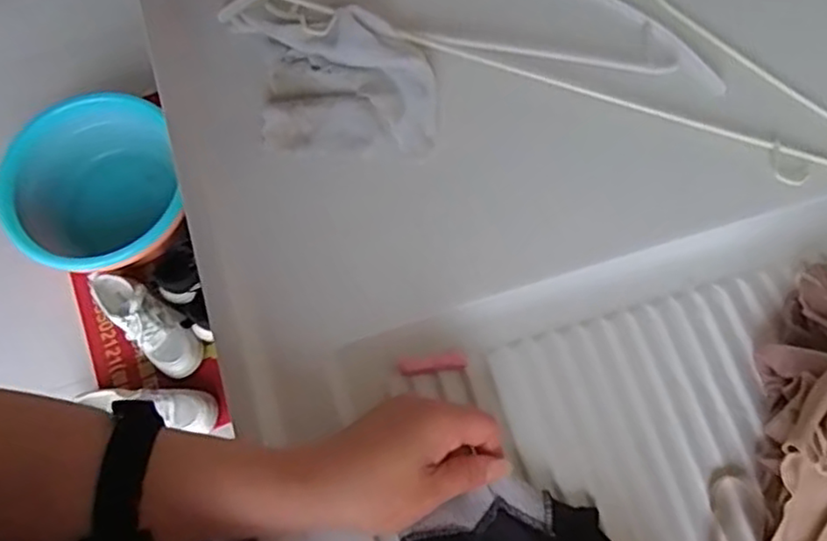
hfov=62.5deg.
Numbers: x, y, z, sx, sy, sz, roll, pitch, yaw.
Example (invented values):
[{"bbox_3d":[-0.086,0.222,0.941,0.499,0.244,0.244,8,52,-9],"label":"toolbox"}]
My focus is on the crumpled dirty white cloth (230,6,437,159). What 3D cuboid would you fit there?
[{"bbox_3d":[-0.058,-0.137,0.488,0.148,0.021,0.104,6,72,4],"label":"crumpled dirty white cloth"}]

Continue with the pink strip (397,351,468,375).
[{"bbox_3d":[0.013,0.062,0.454,0.045,0.006,0.012,-8,72,-1],"label":"pink strip"}]

